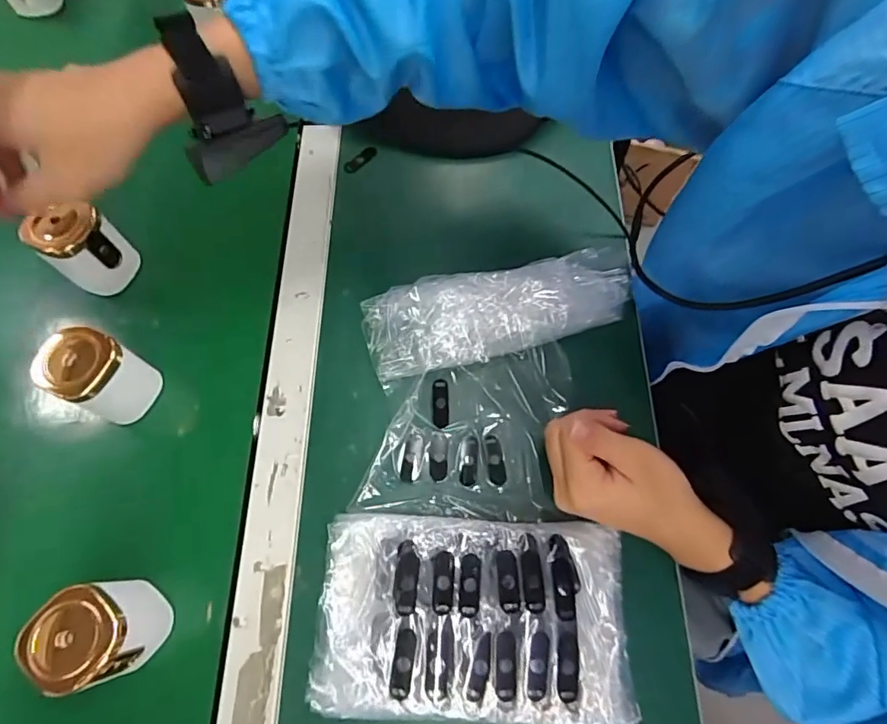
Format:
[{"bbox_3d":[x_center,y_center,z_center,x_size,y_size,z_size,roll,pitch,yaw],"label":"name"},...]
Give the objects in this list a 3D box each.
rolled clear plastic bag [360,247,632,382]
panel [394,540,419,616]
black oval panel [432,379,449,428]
[{"bbox_3d":[0.049,-0.045,0.441,0.229,0.048,0.074,-12,68,-7],"label":"rolled clear plastic bag"},{"bbox_3d":[-0.026,0.151,0.349,0.015,0.008,0.047,3,67,0],"label":"panel"},{"bbox_3d":[-0.003,0.035,0.423,0.013,0.004,0.039,-1,90,-2],"label":"black oval panel"}]

